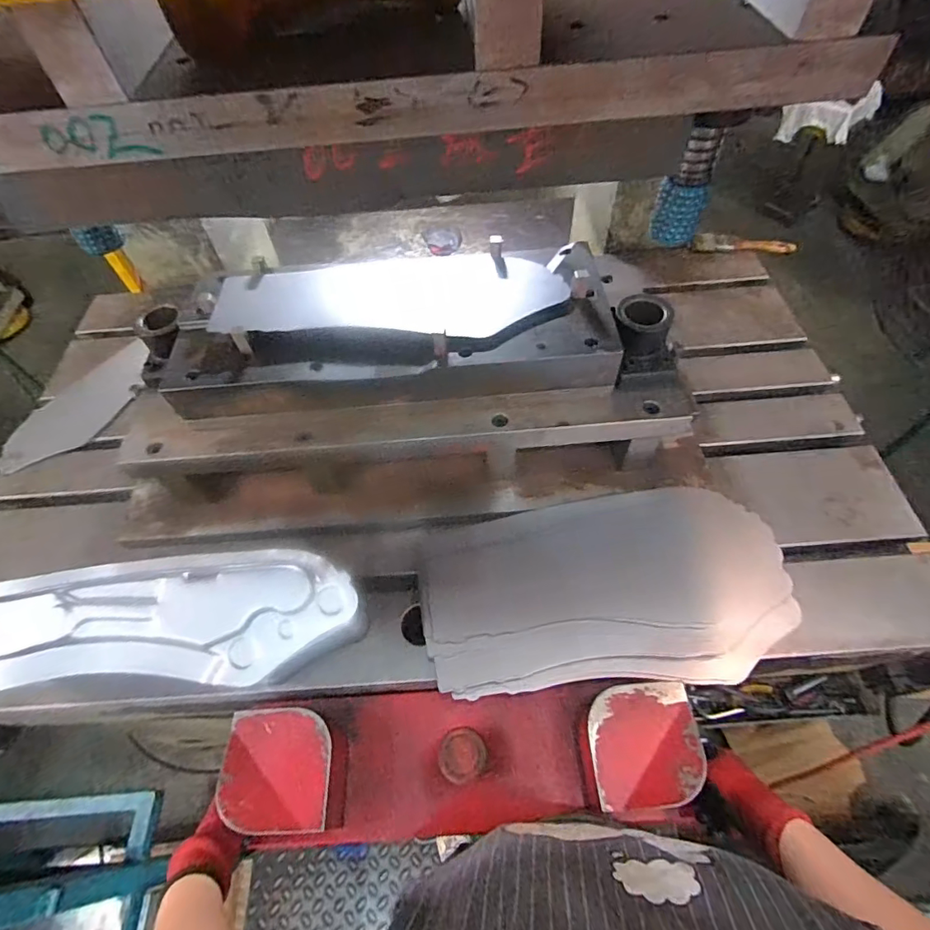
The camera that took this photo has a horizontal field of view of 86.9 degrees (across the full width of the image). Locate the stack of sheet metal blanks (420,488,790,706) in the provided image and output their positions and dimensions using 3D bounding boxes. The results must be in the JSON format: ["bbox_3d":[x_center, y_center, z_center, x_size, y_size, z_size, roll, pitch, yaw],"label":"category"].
[{"bbox_3d":[0.174,0.155,0.625,0.444,0.026,0.226,-3,73,-1],"label":"stack of sheet metal blanks"}]

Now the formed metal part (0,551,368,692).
[{"bbox_3d":[-0.339,0.164,0.505,0.450,0.029,0.127,-2,83,-8],"label":"formed metal part"}]

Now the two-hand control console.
[{"bbox_3d":[-0.003,0.340,0.576,0.511,0.099,0.140,-5,56,3],"label":"two-hand control console"}]

